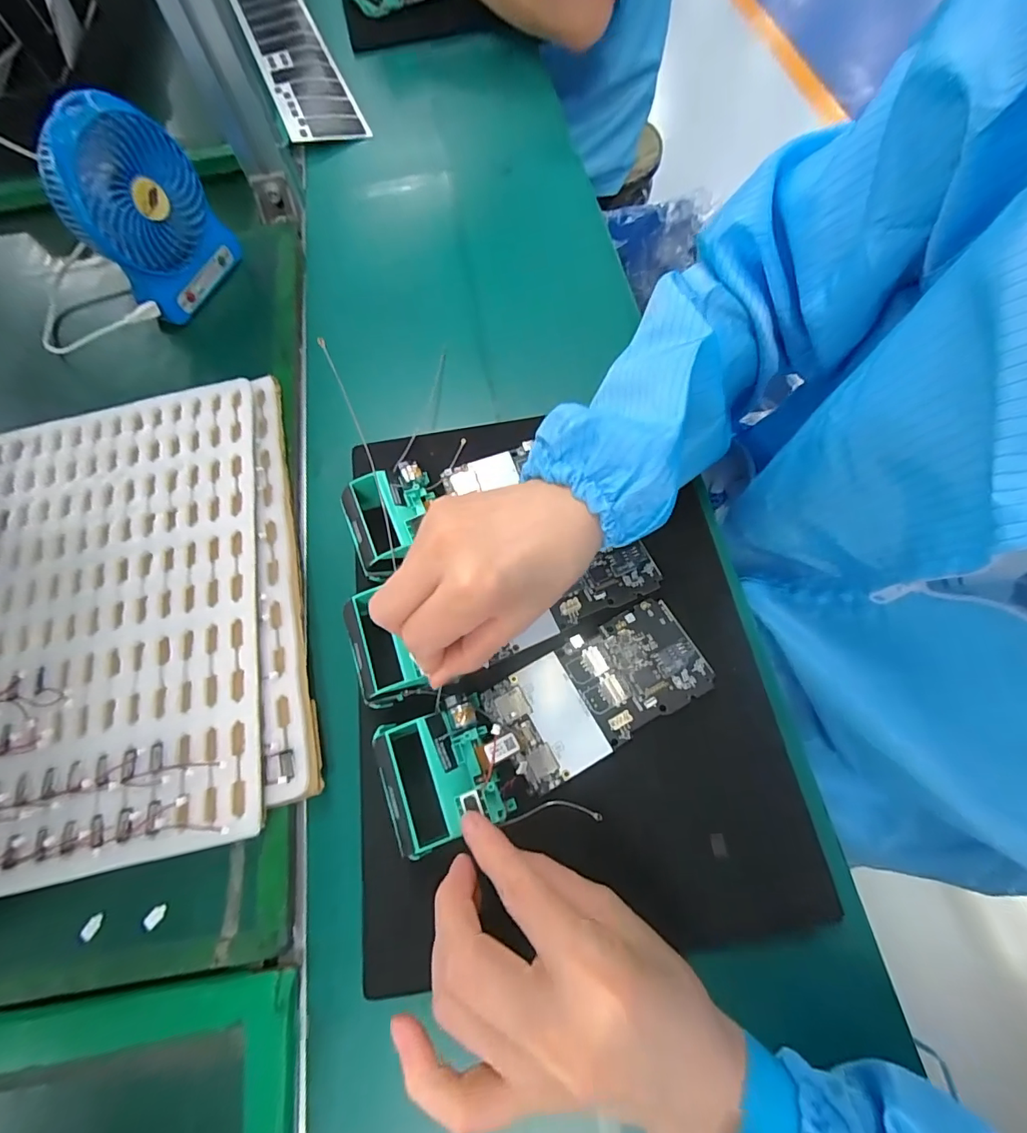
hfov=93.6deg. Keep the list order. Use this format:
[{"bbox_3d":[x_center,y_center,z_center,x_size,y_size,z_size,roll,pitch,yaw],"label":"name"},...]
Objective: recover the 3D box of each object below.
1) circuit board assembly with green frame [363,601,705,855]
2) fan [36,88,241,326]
[{"bbox_3d":[0.021,0.086,0.282,0.196,0.029,0.068,-23,68,-17],"label":"circuit board assembly with green frame"},{"bbox_3d":[-0.298,-0.284,0.395,0.044,0.141,0.106,20,70,10],"label":"fan"}]

